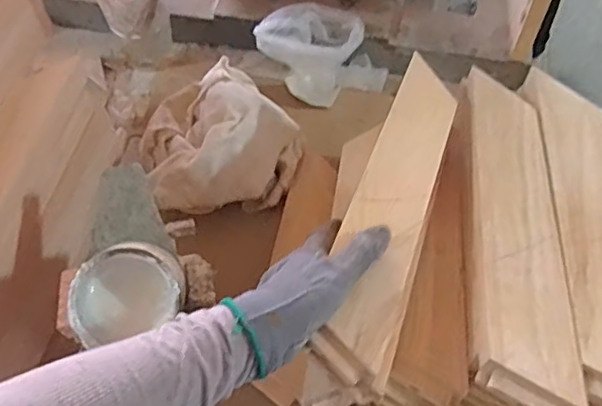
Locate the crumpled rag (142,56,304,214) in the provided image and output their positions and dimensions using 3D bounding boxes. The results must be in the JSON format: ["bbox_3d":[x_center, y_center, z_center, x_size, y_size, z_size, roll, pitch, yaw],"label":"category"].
[{"bbox_3d":[-0.108,-0.086,0.686,0.182,0.107,0.195,-22,62,-11],"label":"crumpled rag"}]

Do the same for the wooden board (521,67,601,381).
[{"bbox_3d":[0.233,0.010,0.476,0.058,0.011,0.291,0,60,4],"label":"wooden board"}]

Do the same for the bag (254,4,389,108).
[{"bbox_3d":[0.028,-0.193,0.778,0.147,0.106,0.109,-30,64,-16],"label":"bag"}]

